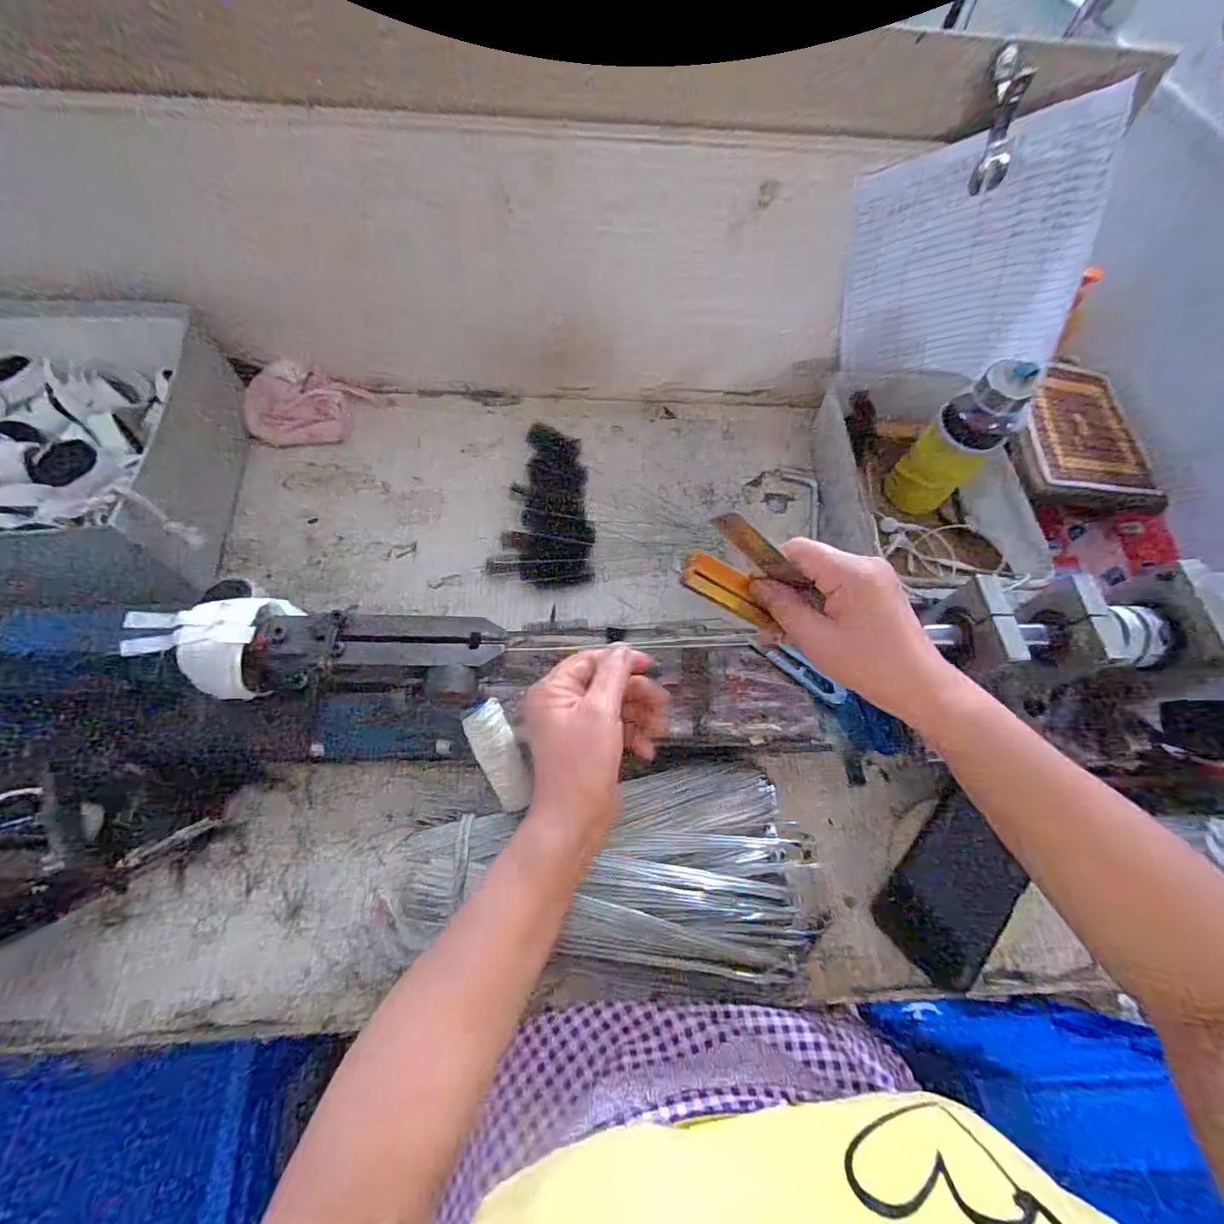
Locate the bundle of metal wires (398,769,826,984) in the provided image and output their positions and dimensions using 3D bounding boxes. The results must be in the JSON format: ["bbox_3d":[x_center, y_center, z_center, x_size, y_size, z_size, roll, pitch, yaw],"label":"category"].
[{"bbox_3d":[0.004,0.188,0.411,0.324,0.037,0.149,5,64,-2],"label":"bundle of metal wires"}]

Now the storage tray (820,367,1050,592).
[{"bbox_3d":[0.316,-0.133,0.564,0.176,0.086,0.253,2,64,-4],"label":"storage tray"}]

